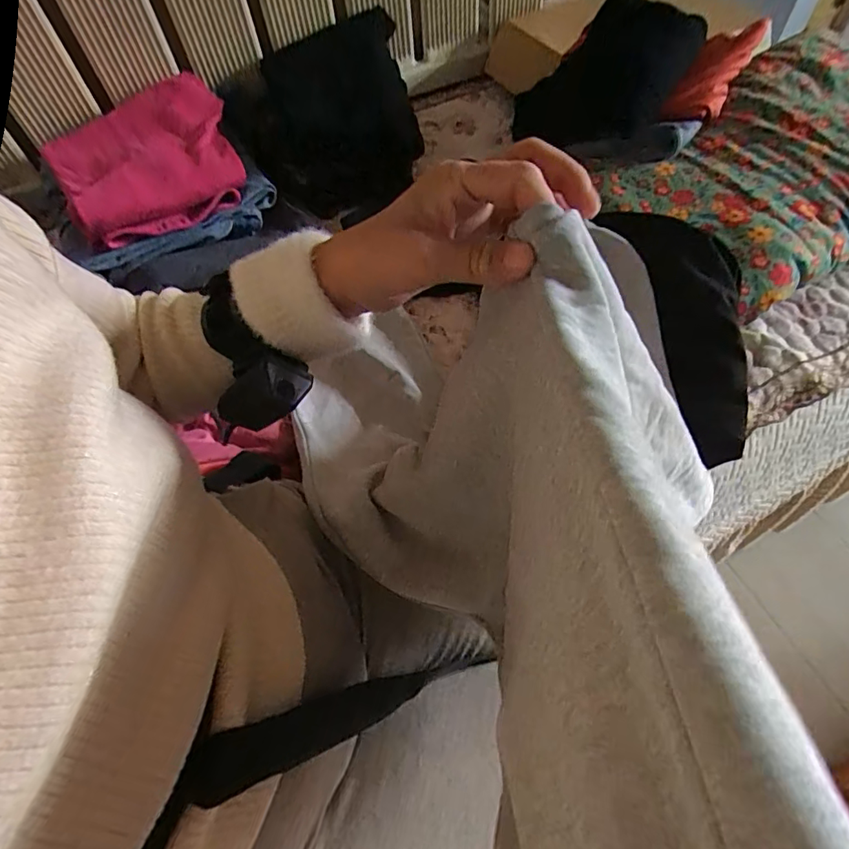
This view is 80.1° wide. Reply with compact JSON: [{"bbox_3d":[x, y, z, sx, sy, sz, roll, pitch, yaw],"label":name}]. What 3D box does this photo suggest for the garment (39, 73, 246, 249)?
[{"bbox_3d":[-0.361,-0.349,0.668,0.221,0.061,0.225,-28,61,-13],"label":"garment"}]

